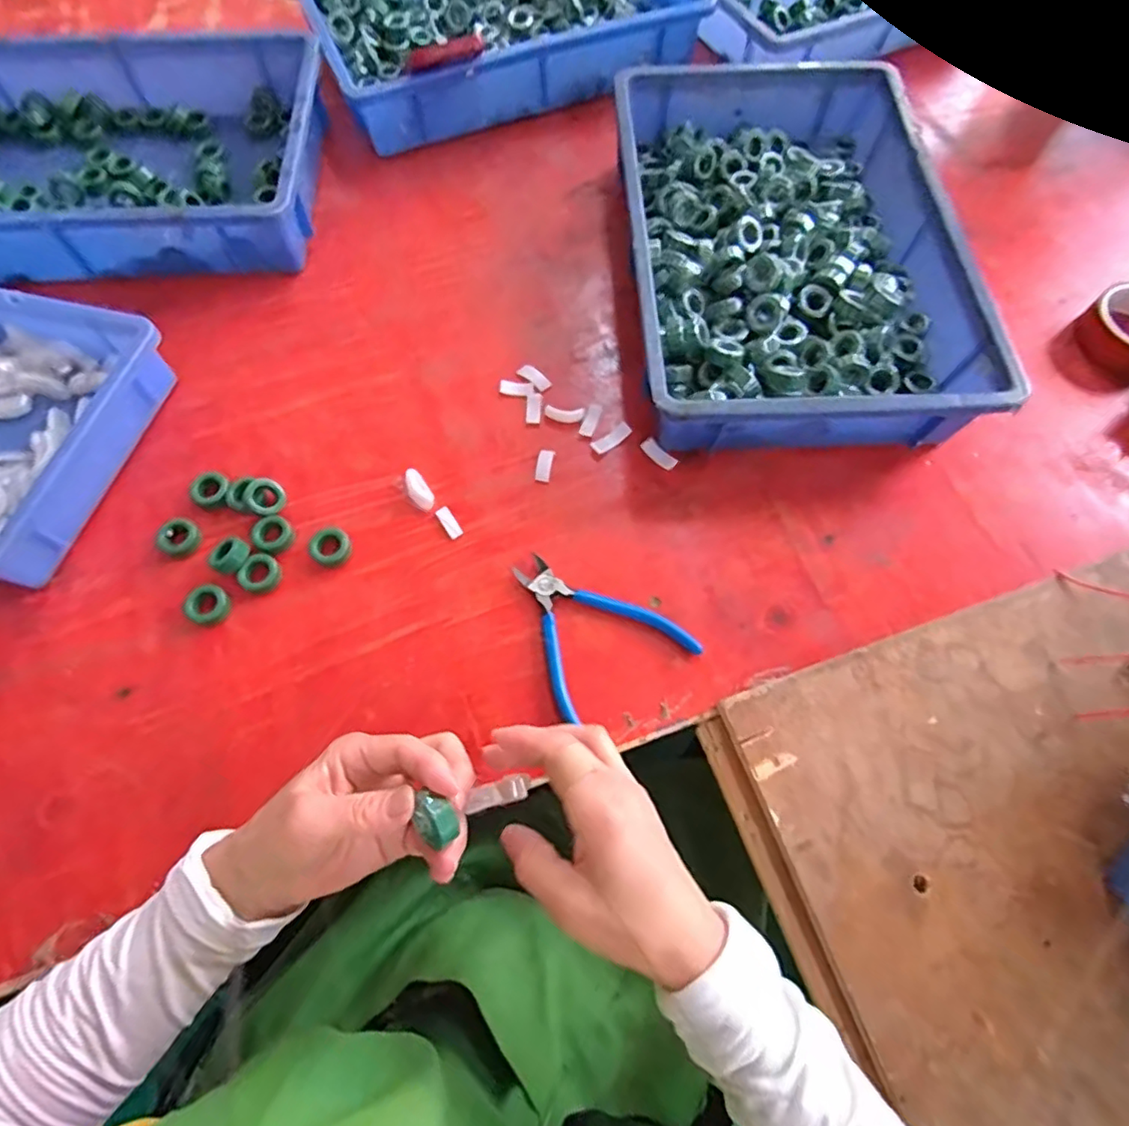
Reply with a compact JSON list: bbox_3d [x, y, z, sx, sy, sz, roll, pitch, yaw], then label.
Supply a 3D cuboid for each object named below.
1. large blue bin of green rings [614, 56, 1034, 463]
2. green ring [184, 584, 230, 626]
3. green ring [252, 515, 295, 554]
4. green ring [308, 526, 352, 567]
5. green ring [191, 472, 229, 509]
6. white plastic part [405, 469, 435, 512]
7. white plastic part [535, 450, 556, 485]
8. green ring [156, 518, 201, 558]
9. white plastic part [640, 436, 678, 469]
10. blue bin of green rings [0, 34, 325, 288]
[{"bbox_3d":[0.201,-0.305,0.555,0.283,0.070,0.436,-2,67,0],"label":"large blue bin of green rings"},{"bbox_3d":[-0.274,0.033,0.458,0.030,0.014,0.030,0,67,1],"label":"green ring"},{"bbox_3d":[-0.236,-0.023,0.482,0.032,0.011,0.030,0,67,1],"label":"green ring"},{"bbox_3d":[-0.188,-0.012,0.479,0.030,0.015,0.030,0,67,1],"label":"green ring"},{"bbox_3d":[-0.293,-0.059,0.494,0.030,0.010,0.029,0,67,1],"label":"green ring"},{"bbox_3d":[-0.122,-0.061,0.497,0.018,0.005,0.040,-34,71,-13],"label":"white plastic part"},{"bbox_3d":[-0.017,-0.084,0.513,0.013,0.004,0.033,10,68,5],"label":"white plastic part"},{"bbox_3d":[-0.310,-0.020,0.478,0.032,0.009,0.031,0,67,1],"label":"green ring"},{"bbox_3d":[0.082,-0.096,0.521,0.013,0.007,0.036,-38,72,-14],"label":"white plastic part"},{"bbox_3d":[-0.470,-0.421,0.618,0.431,0.077,0.298,-4,67,-1],"label":"blue bin of green rings"}]

